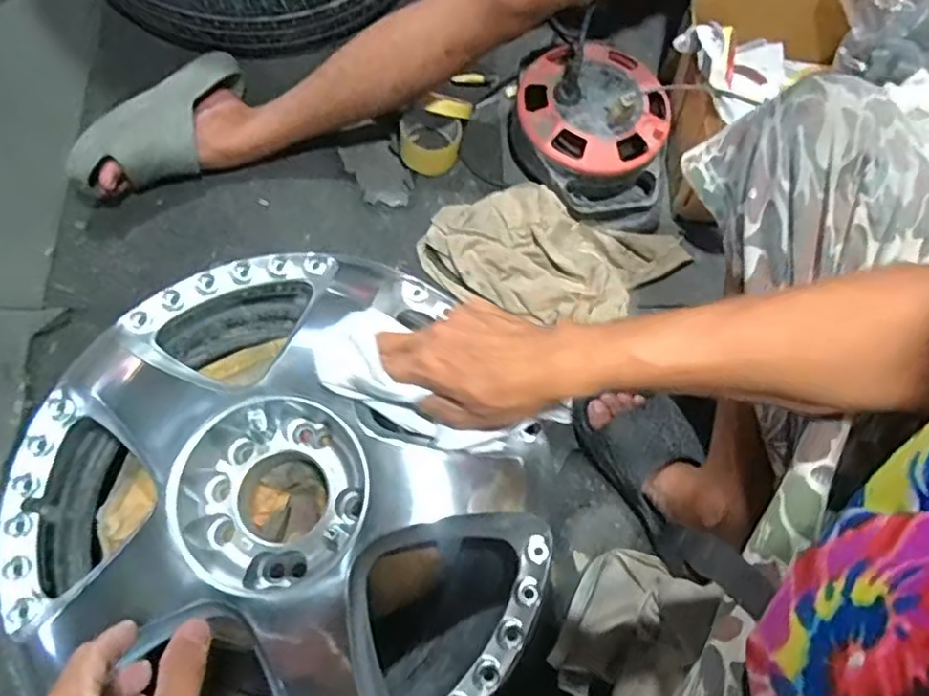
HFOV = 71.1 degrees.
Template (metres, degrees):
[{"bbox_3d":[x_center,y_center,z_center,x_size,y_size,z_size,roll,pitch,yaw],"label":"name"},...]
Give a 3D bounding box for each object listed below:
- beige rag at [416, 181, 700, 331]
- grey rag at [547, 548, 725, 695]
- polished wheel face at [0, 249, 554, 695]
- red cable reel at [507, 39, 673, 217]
[{"bbox_3d":[0.112,-0.118,0.849,0.328,0.043,0.182,19,71,6],"label":"beige rag"},{"bbox_3d":[0.170,0.290,0.672,0.108,0.096,0.158,30,72,10],"label":"grey rag"},{"bbox_3d":[-0.141,0.114,0.527,0.423,0.084,0.403,32,73,11],"label":"polished wheel face"},{"bbox_3d":[0.168,-0.294,0.877,0.208,0.105,0.239,4,70,1],"label":"red cable reel"}]

